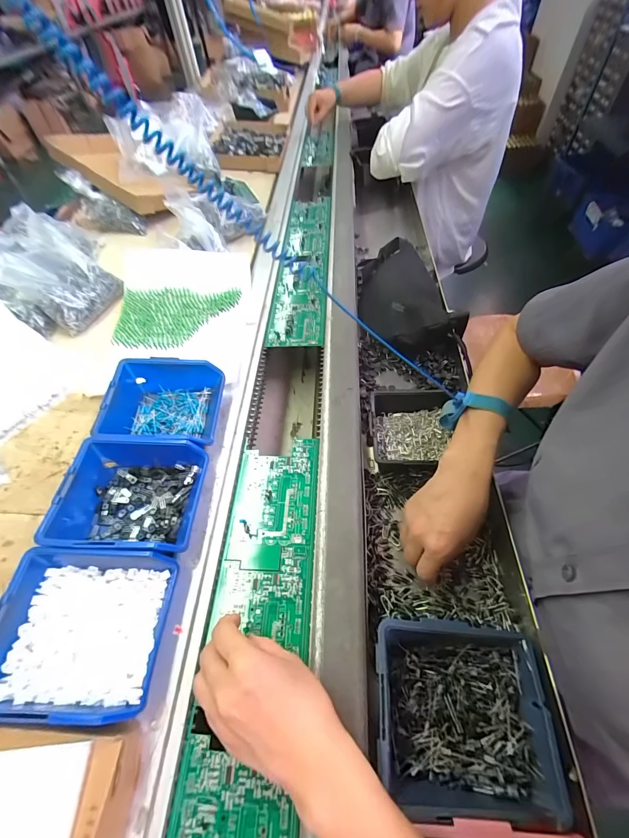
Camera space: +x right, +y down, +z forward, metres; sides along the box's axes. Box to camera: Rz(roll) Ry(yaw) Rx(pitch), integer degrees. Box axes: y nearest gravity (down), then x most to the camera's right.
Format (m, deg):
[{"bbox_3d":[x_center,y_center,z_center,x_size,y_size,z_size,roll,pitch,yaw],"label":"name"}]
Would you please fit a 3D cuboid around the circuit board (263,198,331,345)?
[{"bbox_3d":[-0.021,-0.323,0.688,0.096,0.012,0.495,1,54,3],"label":"circuit board"}]

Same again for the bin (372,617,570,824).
[{"bbox_3d":[0.121,0.240,0.286,0.137,0.047,0.117,2,55,3],"label":"bin"}]

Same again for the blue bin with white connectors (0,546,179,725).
[{"bbox_3d":[-0.195,0.178,0.293,0.126,0.057,0.116,0,54,2],"label":"blue bin with white connectors"}]

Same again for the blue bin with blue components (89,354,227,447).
[{"bbox_3d":[-0.193,-0.015,0.436,0.137,0.055,0.120,0,54,2],"label":"blue bin with blue components"}]

